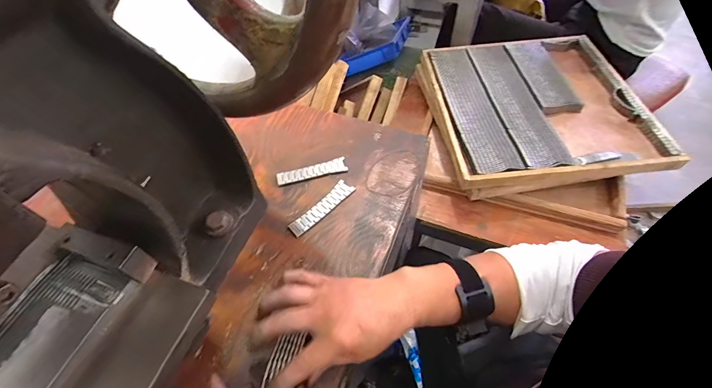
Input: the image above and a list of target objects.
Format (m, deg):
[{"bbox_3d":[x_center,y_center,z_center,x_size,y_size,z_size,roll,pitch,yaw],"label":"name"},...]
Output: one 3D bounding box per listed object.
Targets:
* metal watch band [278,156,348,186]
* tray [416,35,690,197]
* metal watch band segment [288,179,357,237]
[{"bbox_3d":[-0.057,-0.029,0.438,0.089,0.005,0.021,-14,55,-6],"label":"metal watch band"},{"bbox_3d":[0.371,-0.191,0.703,0.400,0.045,0.385,-6,54,0],"label":"tray"},{"bbox_3d":[-0.041,0.016,0.407,0.023,0.004,0.090,36,64,25],"label":"metal watch band segment"}]

